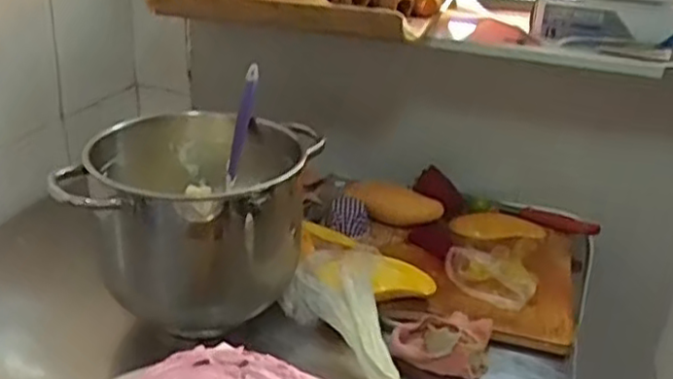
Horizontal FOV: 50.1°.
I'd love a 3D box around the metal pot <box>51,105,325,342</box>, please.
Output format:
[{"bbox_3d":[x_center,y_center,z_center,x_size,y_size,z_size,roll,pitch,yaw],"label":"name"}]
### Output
[{"bbox_3d":[-0.150,0.031,0.801,0.216,0.188,0.209,6,26,5],"label":"metal pot"}]

